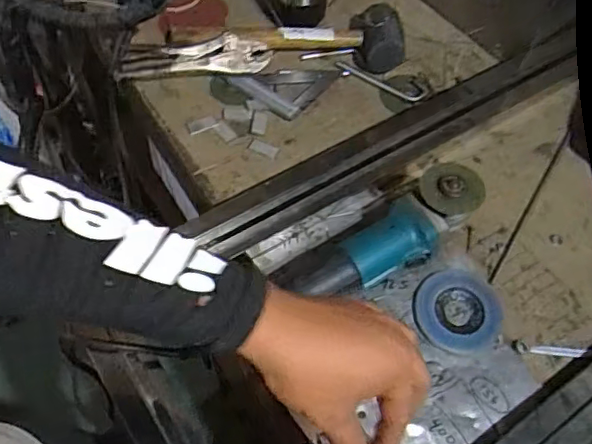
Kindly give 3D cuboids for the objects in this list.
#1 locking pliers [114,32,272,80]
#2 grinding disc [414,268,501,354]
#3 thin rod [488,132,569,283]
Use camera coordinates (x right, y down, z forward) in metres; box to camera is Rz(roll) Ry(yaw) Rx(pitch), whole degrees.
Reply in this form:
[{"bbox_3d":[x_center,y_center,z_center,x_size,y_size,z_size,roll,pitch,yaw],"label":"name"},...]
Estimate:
[{"bbox_3d":[-0.144,-0.232,0.831,0.211,0.034,0.052,-7,59,-8],"label":"locking pliers"},{"bbox_3d":[0.185,0.099,0.654,0.098,0.016,0.092,2,58,-3],"label":"grinding disc"},{"bbox_3d":[0.305,-0.026,0.755,0.007,0.006,0.282,31,61,15],"label":"thin rod"}]

